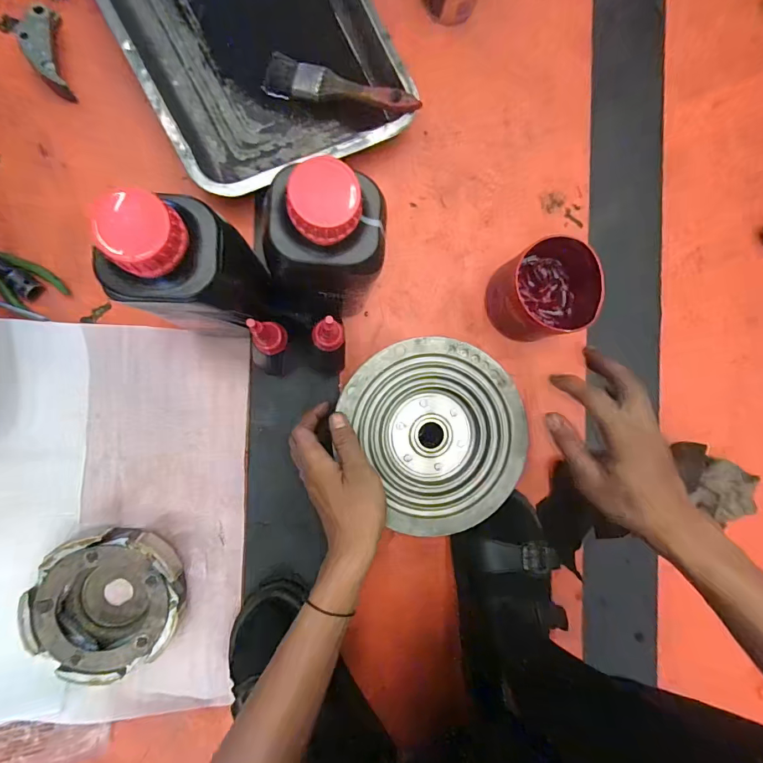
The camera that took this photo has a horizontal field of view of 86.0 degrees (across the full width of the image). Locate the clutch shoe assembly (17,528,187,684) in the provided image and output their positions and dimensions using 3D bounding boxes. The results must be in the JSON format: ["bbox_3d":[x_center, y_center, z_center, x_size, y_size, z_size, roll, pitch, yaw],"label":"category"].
[{"bbox_3d":[-0.273,0.219,0.411,0.135,0.037,0.136,0,89,-8],"label":"clutch shoe assembly"}]

